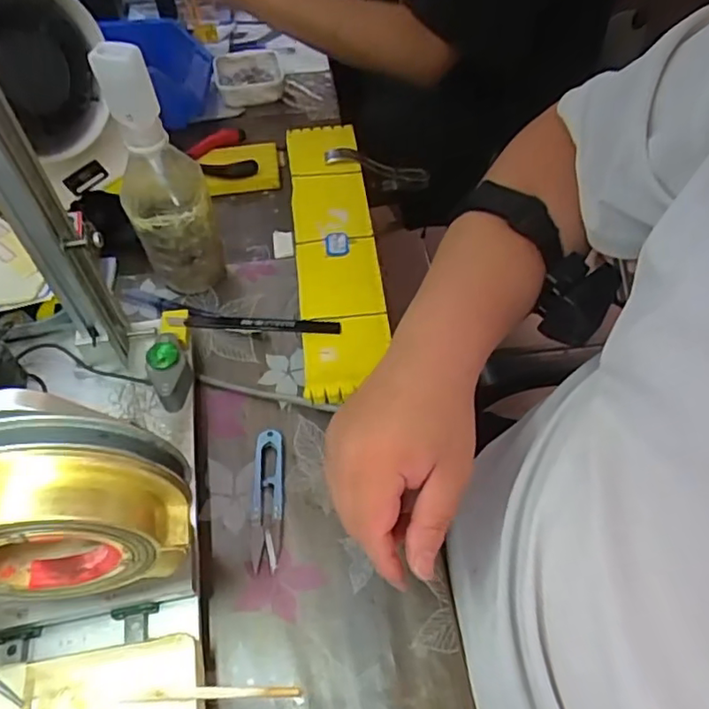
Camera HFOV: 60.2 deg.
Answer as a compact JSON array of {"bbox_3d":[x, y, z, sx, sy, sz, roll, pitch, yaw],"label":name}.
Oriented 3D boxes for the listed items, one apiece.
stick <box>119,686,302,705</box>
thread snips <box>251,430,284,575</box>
[{"bbox_3d":[-0.080,0.185,0.332,0.108,0.011,0.006,-13,51,18],"label":"stick"},{"bbox_3d":[-0.063,0.102,0.441,0.023,0.011,0.100,-3,53,0],"label":"thread snips"}]

